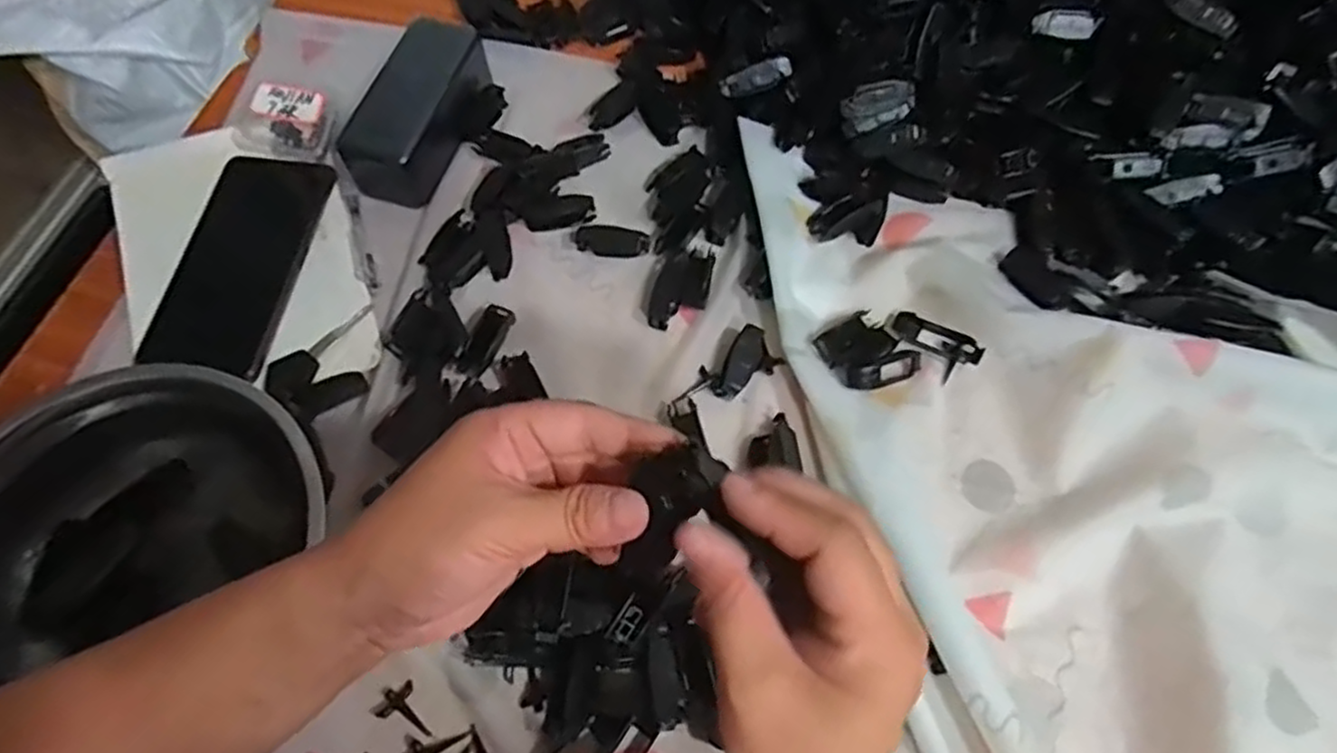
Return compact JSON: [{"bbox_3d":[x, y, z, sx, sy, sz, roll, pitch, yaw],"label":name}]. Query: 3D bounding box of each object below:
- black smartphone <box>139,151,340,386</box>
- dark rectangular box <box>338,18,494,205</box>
[{"bbox_3d":[-0.284,-0.078,0.483,0.077,0.014,0.158,8,66,4],"label":"black smartphone"},{"bbox_3d":[-0.178,-0.191,0.510,0.058,0.045,0.128,22,68,10],"label":"dark rectangular box"}]

